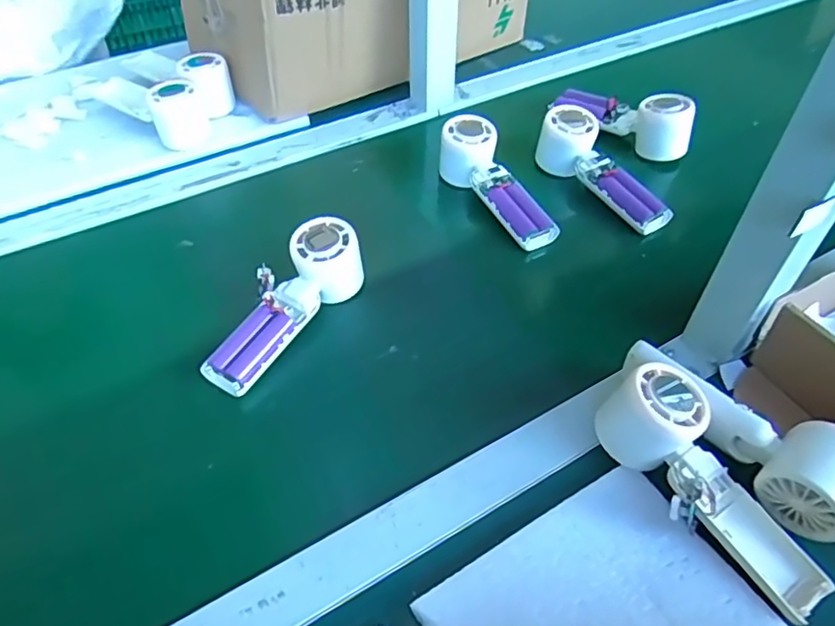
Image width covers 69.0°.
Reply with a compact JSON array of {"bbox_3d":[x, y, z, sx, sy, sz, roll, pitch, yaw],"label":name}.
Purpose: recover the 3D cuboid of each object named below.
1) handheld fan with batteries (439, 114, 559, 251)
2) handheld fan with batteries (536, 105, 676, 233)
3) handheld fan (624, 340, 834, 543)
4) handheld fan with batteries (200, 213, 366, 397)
[{"bbox_3d":[0.081,-0.128,0.618,0.049,0.048,0.165,-25,67,-21],"label":"handheld fan with batteries"},{"bbox_3d":[0.193,-0.152,0.624,0.048,0.051,0.163,-28,54,-23],"label":"handheld fan with batteries"},{"bbox_3d":[0.221,0.075,0.415,0.051,0.050,0.166,-30,55,-24],"label":"handheld fan"},{"bbox_3d":[-0.111,-0.007,0.506,0.064,0.052,0.168,27,67,22],"label":"handheld fan with batteries"}]

